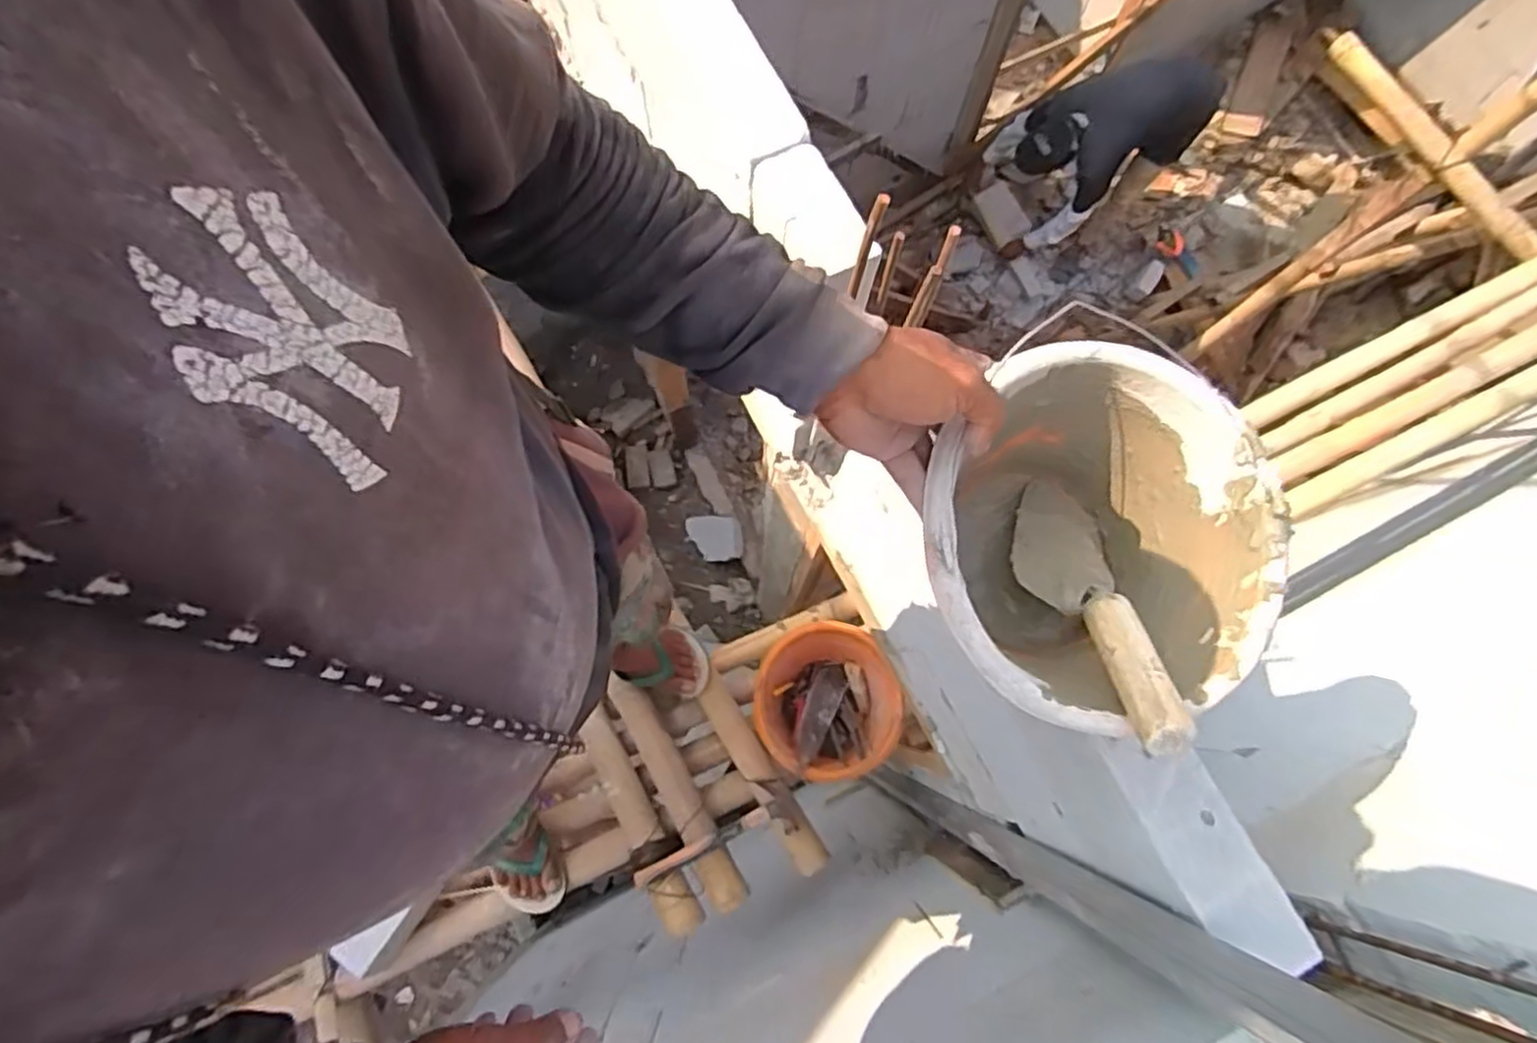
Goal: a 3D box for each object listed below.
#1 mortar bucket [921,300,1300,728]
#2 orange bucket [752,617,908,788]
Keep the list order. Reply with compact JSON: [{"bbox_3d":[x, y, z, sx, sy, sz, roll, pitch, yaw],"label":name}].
[{"bbox_3d":[0.225,0.027,0.575,0.235,0.187,0.250,0,76,-1],"label":"mortar bucket"},{"bbox_3d":[0.096,0.314,1.286,0.247,0.171,0.245,0,76,-1],"label":"orange bucket"}]

